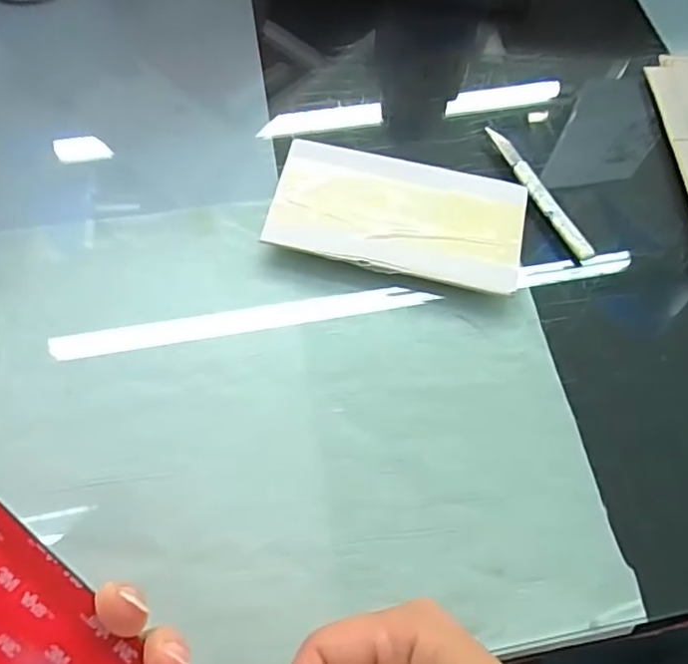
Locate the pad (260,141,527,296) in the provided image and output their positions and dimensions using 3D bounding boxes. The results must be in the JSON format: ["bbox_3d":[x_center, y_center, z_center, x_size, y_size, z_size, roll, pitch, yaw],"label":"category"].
[{"bbox_3d":[0.033,-0.070,0.367,0.149,0.013,0.083,14,65,5],"label":"pad"}]

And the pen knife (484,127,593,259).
[{"bbox_3d":[0.122,-0.091,0.381,0.012,0.008,0.114,-23,68,-12],"label":"pen knife"}]

